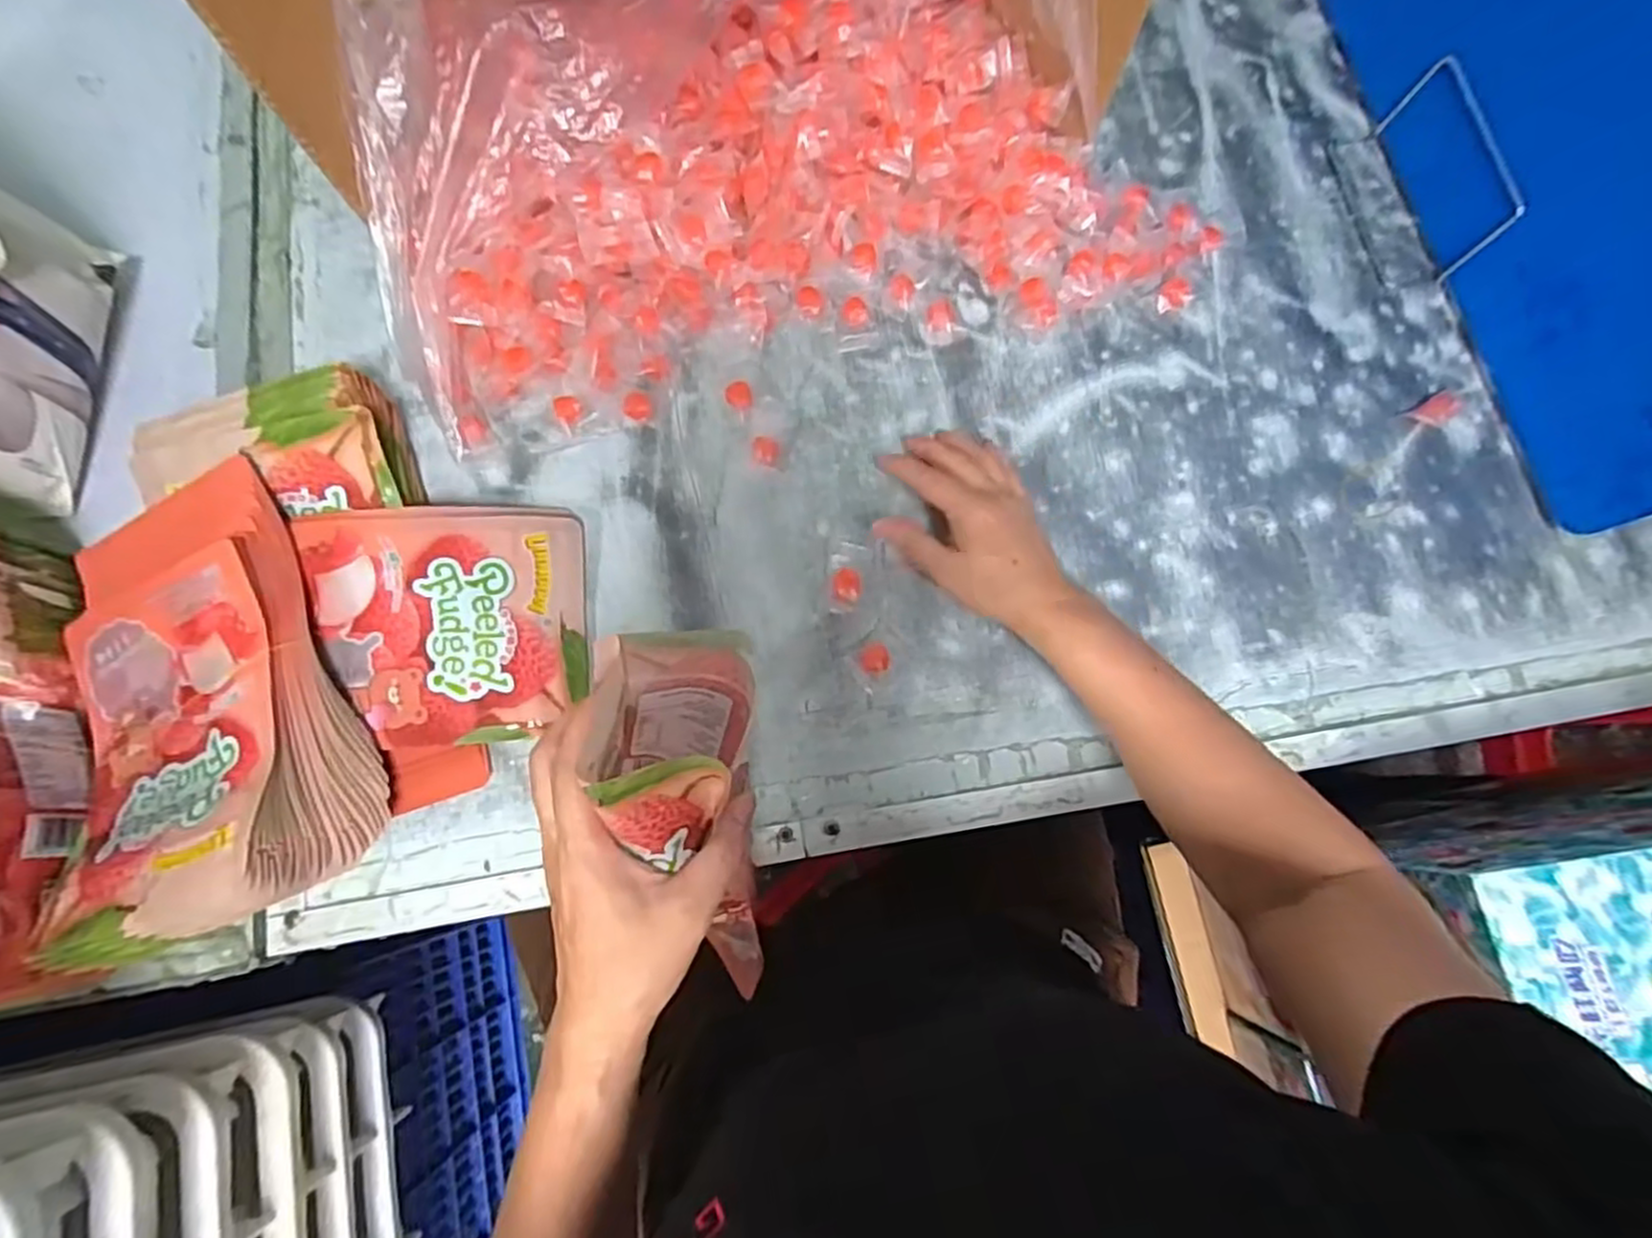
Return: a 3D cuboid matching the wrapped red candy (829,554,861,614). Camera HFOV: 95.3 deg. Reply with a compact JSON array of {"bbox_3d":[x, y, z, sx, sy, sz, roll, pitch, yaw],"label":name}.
[{"bbox_3d":[0.014,-0.025,0.548,0.022,0.011,0.043,2,77,-1],"label":"wrapped red candy"}]

